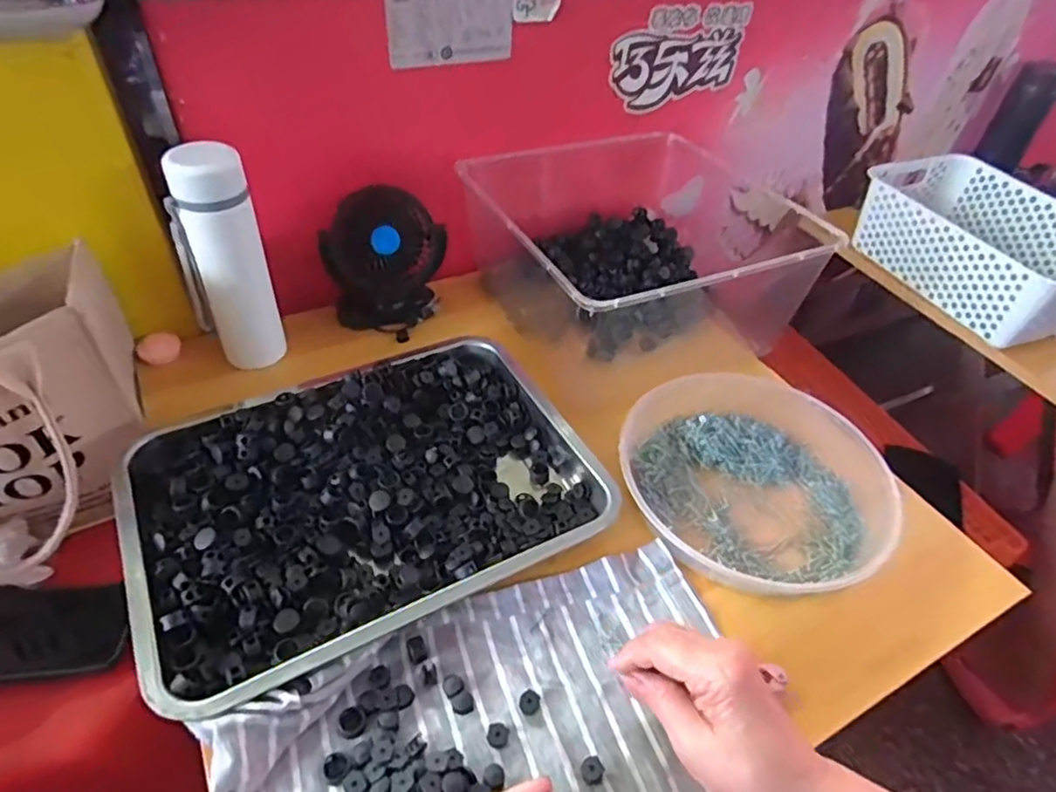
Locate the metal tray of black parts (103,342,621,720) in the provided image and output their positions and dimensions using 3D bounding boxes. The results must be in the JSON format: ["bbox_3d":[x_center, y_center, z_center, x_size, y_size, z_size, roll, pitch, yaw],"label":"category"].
[{"bbox_3d":[-0.128,0.075,0.514,0.336,0.039,0.239,-20,50,-24],"label":"metal tray of black parts"}]

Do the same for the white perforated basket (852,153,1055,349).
[{"bbox_3d":[0.626,-0.215,0.889,0.214,0.107,0.309,-15,48,-20],"label":"white perforated basket"}]

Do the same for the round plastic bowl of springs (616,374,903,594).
[{"bbox_3d":[0.191,0.072,0.543,0.215,0.046,0.211,3,44,-3],"label":"round plastic bowl of springs"}]

